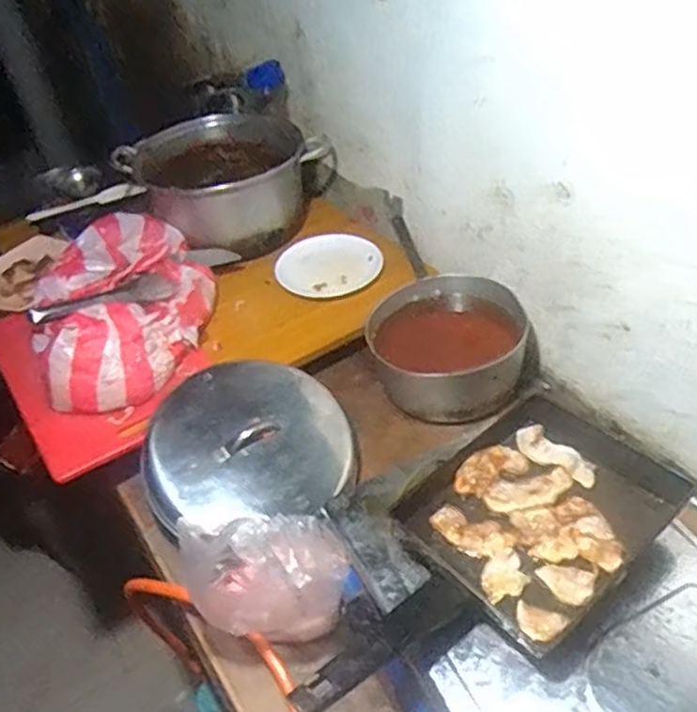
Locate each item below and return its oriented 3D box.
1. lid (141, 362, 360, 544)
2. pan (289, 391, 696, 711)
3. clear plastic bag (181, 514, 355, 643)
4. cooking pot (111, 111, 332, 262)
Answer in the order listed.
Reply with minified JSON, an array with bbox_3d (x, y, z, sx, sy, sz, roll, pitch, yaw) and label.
[{"bbox_3d":[-0.137,0.120,0.953,0.273,0.038,0.261,6,57,-10],"label":"lid"},{"bbox_3d":[0.138,0.205,0.709,0.445,0.065,0.212,-33,48,-28],"label":"pan"},{"bbox_3d":[-0.096,0.226,0.751,0.190,0.187,0.103,4,42,11],"label":"clear plastic bag"},{"bbox_3d":[-0.221,-0.317,1.326,0.359,0.176,0.297,-22,44,-17],"label":"cooking pot"}]

